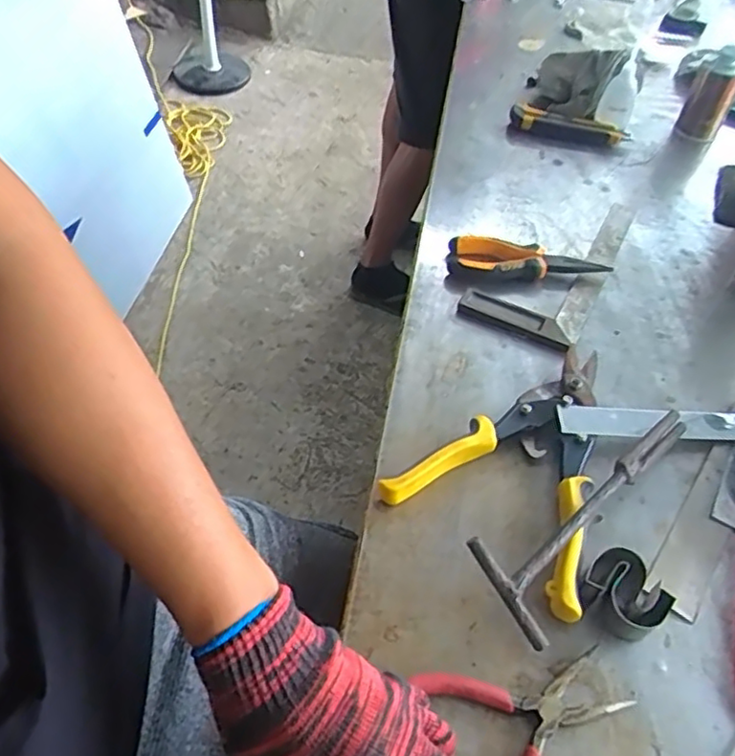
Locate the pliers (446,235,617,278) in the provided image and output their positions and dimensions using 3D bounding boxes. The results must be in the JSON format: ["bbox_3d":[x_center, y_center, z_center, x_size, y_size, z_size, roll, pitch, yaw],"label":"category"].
[{"bbox_3d":[0.162,-0.118,0.654,0.155,0.024,0.037,10,51,5],"label":"pliers"}]

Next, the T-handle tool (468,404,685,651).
[{"bbox_3d":[0.169,0.092,0.473,0.228,0.023,0.074,-30,84,-31],"label":"T-handle tool"}]

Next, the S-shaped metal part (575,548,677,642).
[{"bbox_3d":[0.172,0.145,0.435,0.051,0.028,0.047,36,58,23],"label":"S-shaped metal part"}]

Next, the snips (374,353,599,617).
[{"bbox_3d":[0.137,0.055,0.511,0.153,0.028,0.219,31,56,20],"label":"snips"}]

